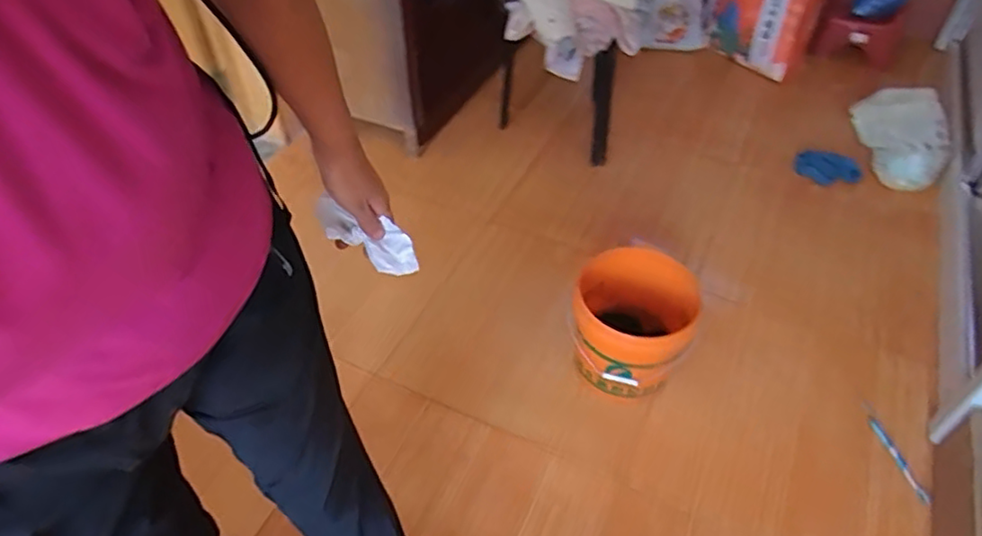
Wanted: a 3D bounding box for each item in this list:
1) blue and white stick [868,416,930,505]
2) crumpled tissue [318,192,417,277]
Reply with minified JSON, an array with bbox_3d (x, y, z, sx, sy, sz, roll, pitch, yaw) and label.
[{"bbox_3d":[0.831,0.390,1.265,0.025,0.014,0.186,-10,48,-5],"label":"blue and white stick"},{"bbox_3d":[-0.146,-0.033,0.712,0.142,0.035,0.050,30,55,11],"label":"crumpled tissue"}]

